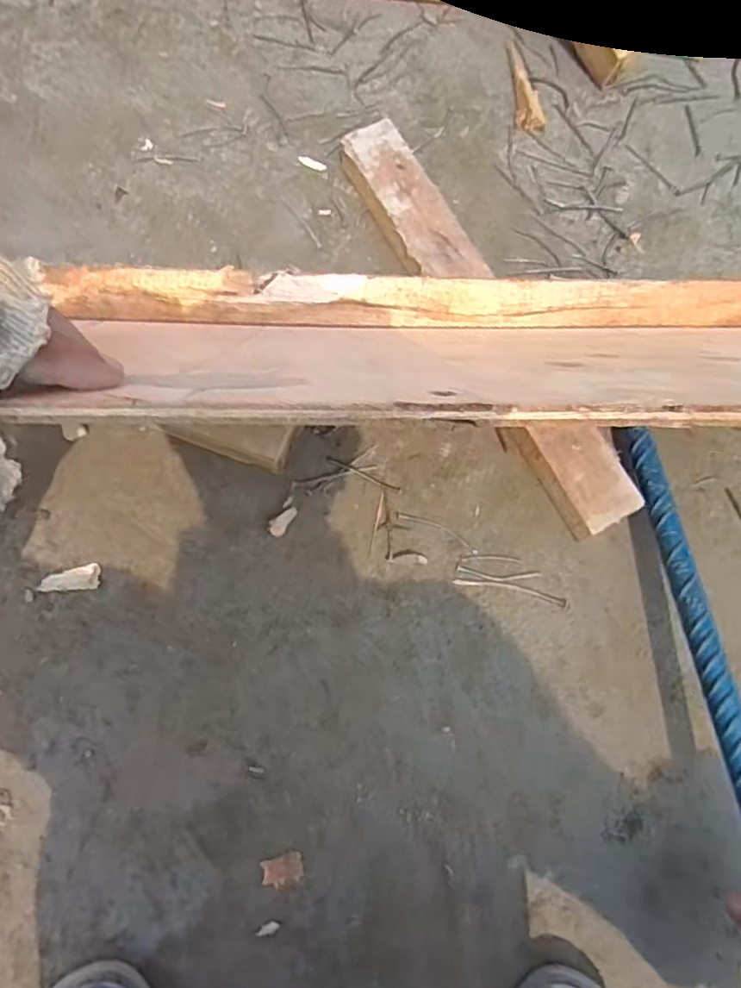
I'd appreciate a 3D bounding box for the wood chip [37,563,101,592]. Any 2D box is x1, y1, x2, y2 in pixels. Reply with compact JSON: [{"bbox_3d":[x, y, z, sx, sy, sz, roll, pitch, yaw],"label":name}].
[{"bbox_3d":[-0.255,0.074,0.551,0.050,0.009,0.020,-15,74,-5],"label":"wood chip"}]

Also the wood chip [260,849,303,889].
[{"bbox_3d":[-0.067,0.285,0.492,0.031,0.004,0.020,-18,74,-6],"label":"wood chip"}]

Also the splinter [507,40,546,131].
[{"bbox_3d":[0.170,-0.453,0.721,0.031,0.008,0.118,-5,73,-2],"label":"splinter"}]

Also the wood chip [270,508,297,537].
[{"bbox_3d":[-0.077,0.024,0.571,0.014,0.004,0.030,37,76,10],"label":"wood chip"}]

